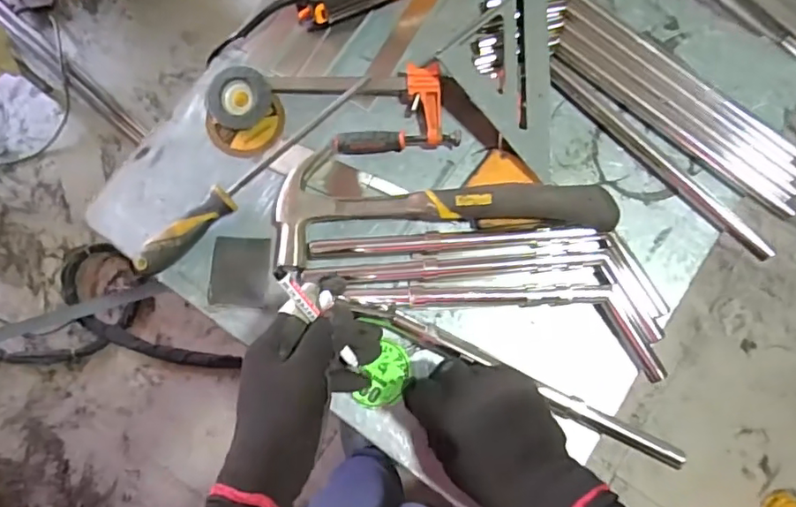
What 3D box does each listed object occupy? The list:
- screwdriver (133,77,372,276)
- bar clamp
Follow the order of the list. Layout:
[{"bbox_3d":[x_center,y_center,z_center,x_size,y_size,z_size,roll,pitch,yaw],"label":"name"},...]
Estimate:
[{"bbox_3d":[-0.142,-0.080,0.572,0.295,0.030,0.028,-40,81,-8],"label":"screwdriver"},{"bbox_3d":[-0.035,-0.149,0.586,0.185,0.031,0.089,-4,78,-1],"label":"bar clamp"}]

